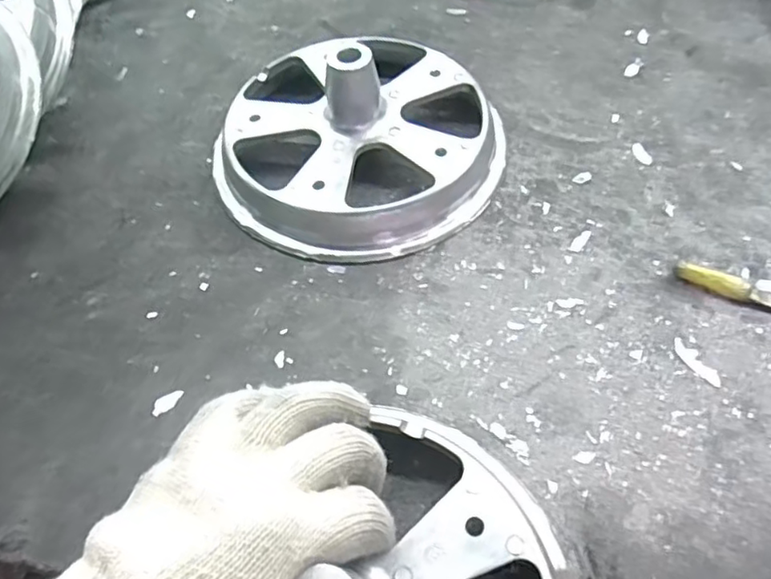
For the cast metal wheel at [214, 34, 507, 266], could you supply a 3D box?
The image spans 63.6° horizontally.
[{"bbox_3d":[-0.018,-0.117,0.430,0.191,0.079,0.190,-2,56,2],"label":"cast metal wheel"}]

